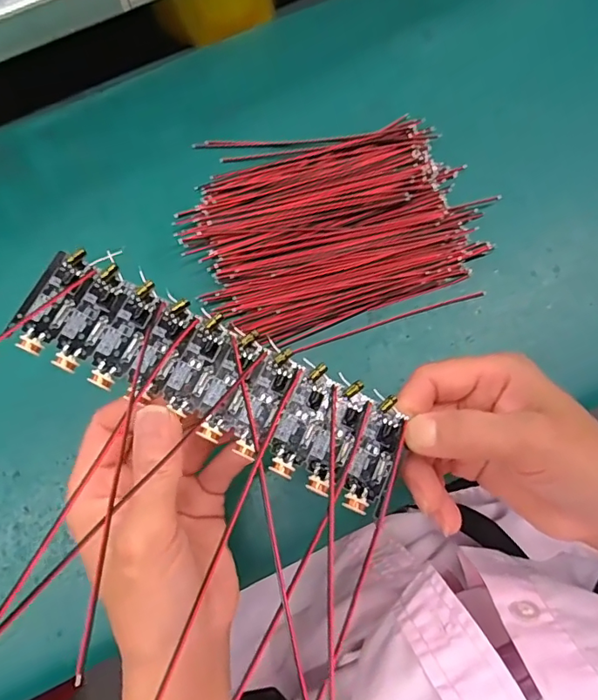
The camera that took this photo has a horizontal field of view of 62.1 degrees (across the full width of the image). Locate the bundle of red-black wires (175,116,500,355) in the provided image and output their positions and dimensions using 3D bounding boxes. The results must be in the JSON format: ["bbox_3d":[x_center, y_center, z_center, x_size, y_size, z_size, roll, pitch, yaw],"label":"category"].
[{"bbox_3d":[0.018,-0.074,0.292,0.162,0.016,0.132,-18,77,-4],"label":"bundle of red-black wires"}]

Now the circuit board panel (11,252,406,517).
[{"bbox_3d":[-0.034,0.011,0.198,0.157,0.006,0.046,26,77,2],"label":"circuit board panel"}]

